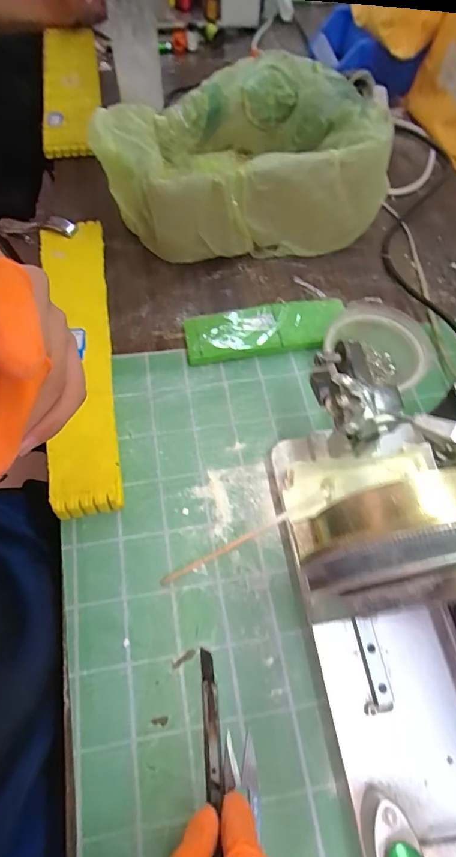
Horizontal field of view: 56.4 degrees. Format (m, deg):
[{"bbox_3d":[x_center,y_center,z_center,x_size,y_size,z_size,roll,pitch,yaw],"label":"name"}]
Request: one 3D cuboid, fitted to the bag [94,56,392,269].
[{"bbox_3d":[0.013,-0.310,0.506,0.315,0.107,0.187,-5,64,-4],"label":"bag"}]

